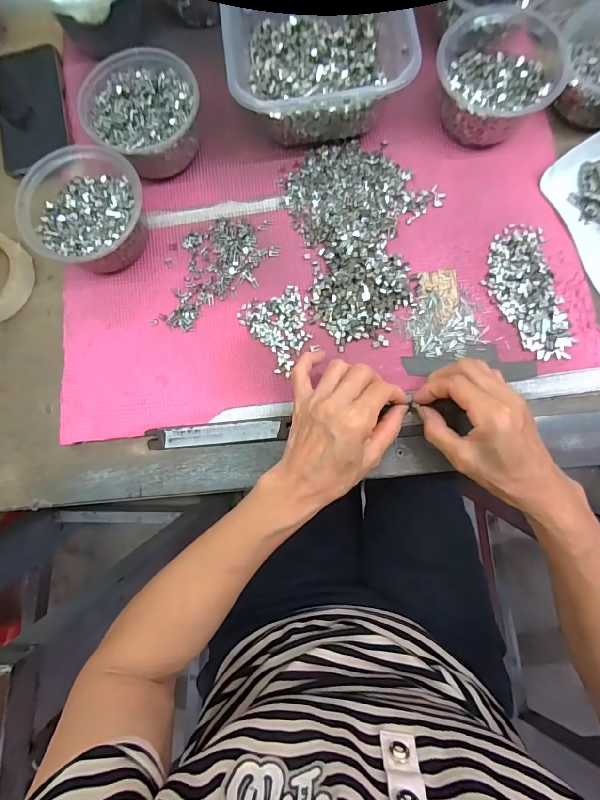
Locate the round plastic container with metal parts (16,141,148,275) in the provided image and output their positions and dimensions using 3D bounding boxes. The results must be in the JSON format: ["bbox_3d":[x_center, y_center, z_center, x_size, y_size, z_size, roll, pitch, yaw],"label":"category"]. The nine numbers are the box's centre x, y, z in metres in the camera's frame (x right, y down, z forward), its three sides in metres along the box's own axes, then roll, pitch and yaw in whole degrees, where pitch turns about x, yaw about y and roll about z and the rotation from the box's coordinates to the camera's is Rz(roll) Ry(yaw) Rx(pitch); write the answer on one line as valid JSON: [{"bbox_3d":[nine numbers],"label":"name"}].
[{"bbox_3d":[-0.207,-0.183,0.381,0.116,0.055,0.109,-1,80,3],"label":"round plastic container with metal parts"}]

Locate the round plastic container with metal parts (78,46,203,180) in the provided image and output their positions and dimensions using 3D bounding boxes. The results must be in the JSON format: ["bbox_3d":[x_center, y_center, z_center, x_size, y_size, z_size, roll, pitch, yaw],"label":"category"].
[{"bbox_3d":[-0.157,-0.290,0.397,0.108,0.055,0.113,-1,80,3],"label":"round plastic container with metal parts"}]

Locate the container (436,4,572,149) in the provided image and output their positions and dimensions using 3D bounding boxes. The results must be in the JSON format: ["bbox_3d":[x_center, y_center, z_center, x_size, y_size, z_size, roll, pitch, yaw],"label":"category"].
[{"bbox_3d":[0.198,-0.323,0.382,0.116,0.056,0.131,33,83,8],"label":"container"}]

